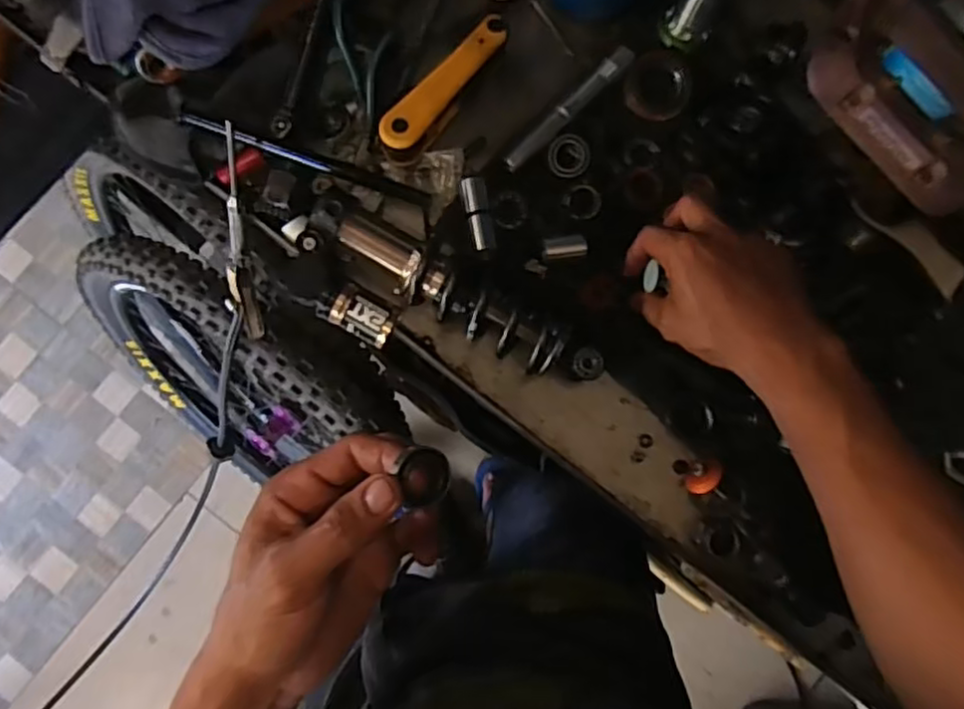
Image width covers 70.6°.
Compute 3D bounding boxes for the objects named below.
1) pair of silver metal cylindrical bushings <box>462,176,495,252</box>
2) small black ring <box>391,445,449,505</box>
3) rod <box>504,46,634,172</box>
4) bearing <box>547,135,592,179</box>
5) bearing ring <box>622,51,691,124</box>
[{"bbox_3d":[-0.002,-0.105,0.514,0.020,0.014,0.058,-10,74,-3],"label":"pair of silver metal cylindrical bushings"},{"bbox_3d":[-0.027,0.055,0.306,0.026,0.008,0.026,-48,114,-34],"label":"small black ring"},{"bbox_3d":[0.066,-0.190,0.525,0.125,0.017,0.014,-44,88,-5],"label":"rod"},{"bbox_3d":[0.068,-0.154,0.528,0.034,0.005,0.034,3,85,-2],"label":"bearing"},{"bbox_3d":[0.139,-0.212,0.538,0.049,0.014,0.050,0,85,-2],"label":"bearing ring"}]

